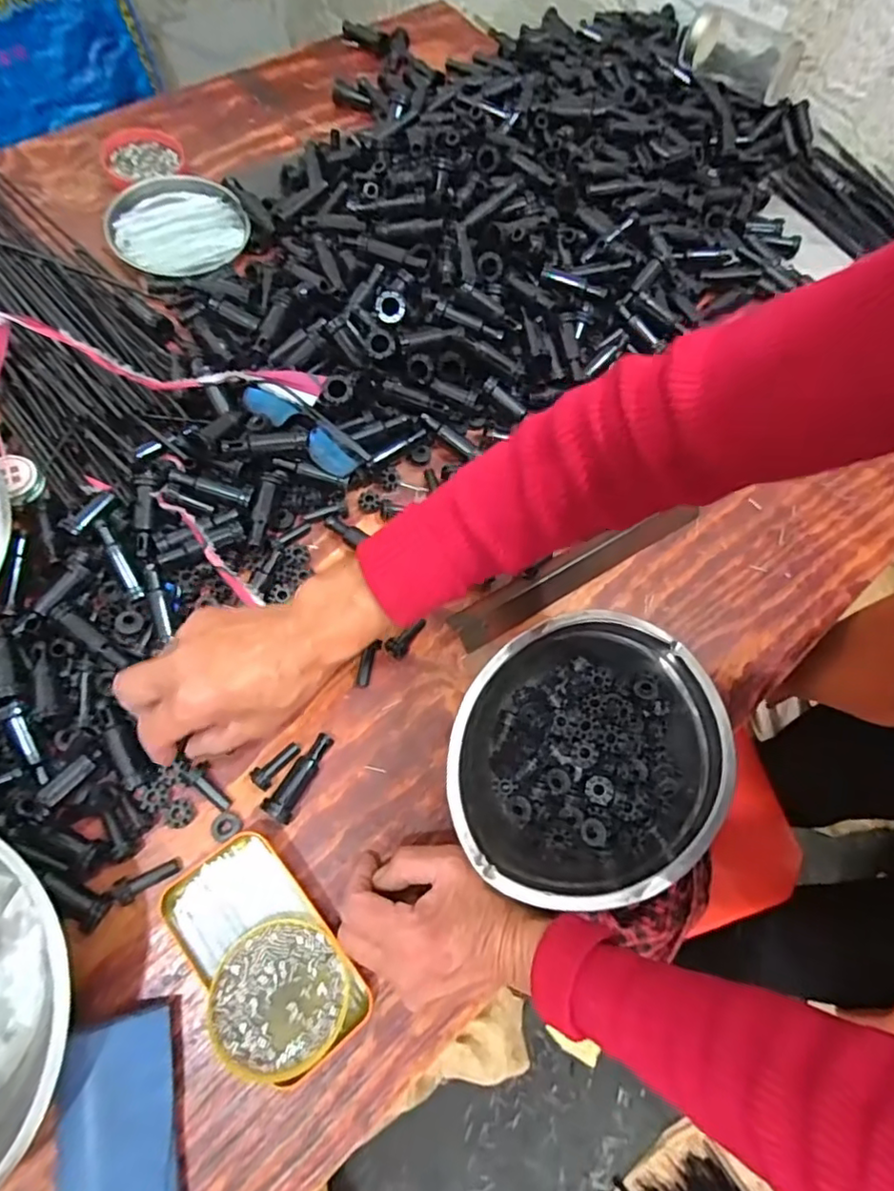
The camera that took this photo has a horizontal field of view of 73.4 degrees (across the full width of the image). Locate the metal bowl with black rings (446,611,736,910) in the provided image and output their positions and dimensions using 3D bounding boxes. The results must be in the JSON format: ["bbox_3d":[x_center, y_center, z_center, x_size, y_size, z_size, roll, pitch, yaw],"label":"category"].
[{"bbox_3d":[0.104,0.117,0.446,0.213,0.077,0.177,-25,70,-12],"label":"metal bowl with black rings"}]

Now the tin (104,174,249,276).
[{"bbox_3d":[-0.279,-0.380,0.616,0.129,0.017,0.130,38,71,13],"label":"tin"}]

